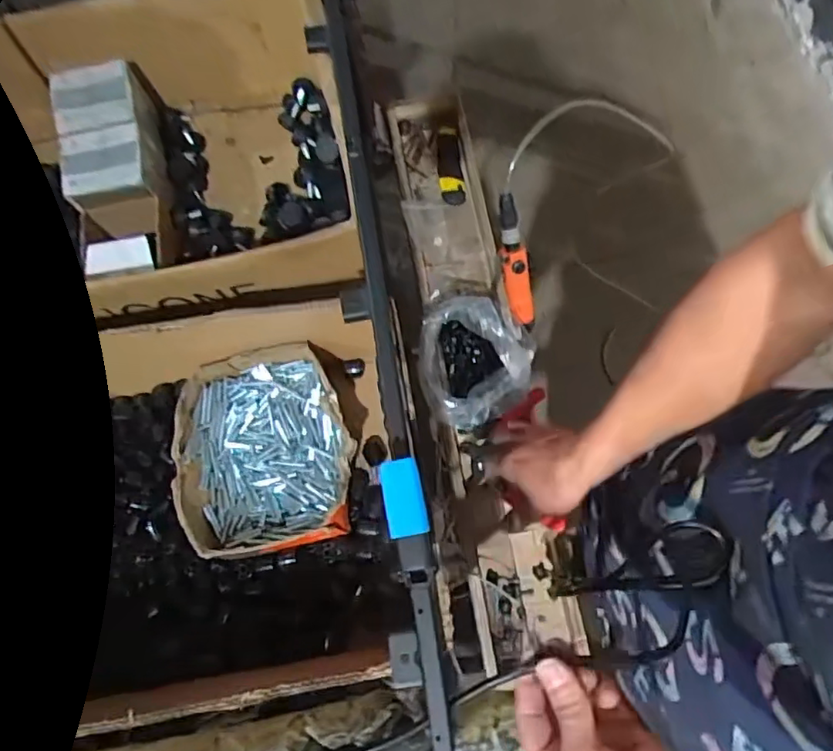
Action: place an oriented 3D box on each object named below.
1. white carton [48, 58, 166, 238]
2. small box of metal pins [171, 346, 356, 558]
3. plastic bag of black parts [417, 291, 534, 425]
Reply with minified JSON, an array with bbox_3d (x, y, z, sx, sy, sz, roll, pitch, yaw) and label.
[{"bbox_3d":[-0.349,-0.258,0.680,0.102,0.078,0.197,-14,72,-3],"label":"white carton"},{"bbox_3d":[-0.152,0.075,0.587,0.171,0.067,0.190,-12,72,-3],"label":"small box of metal pins"},{"bbox_3d":[0.078,-0.023,0.784,0.146,0.098,0.178,-8,72,-1],"label":"plastic bag of black parts"}]

